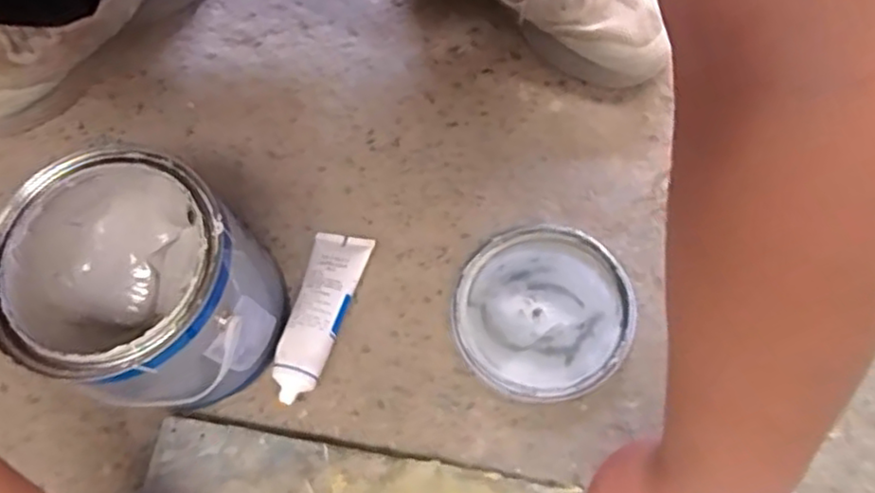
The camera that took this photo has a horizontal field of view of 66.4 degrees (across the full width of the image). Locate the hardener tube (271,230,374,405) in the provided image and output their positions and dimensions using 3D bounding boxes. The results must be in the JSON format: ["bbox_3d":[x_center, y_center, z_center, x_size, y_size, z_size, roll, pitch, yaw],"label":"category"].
[{"bbox_3d":[-0.095,0.055,0.544,0.049,0.030,0.143,10,71,9],"label":"hardener tube"}]

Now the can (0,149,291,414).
[{"bbox_3d":[-0.211,0.032,0.491,0.156,0.151,0.155,-2,70,4],"label":"can"}]

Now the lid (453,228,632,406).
[{"bbox_3d":[0.085,0.053,0.546,0.141,0.017,0.137,-2,70,4],"label":"lid"}]

